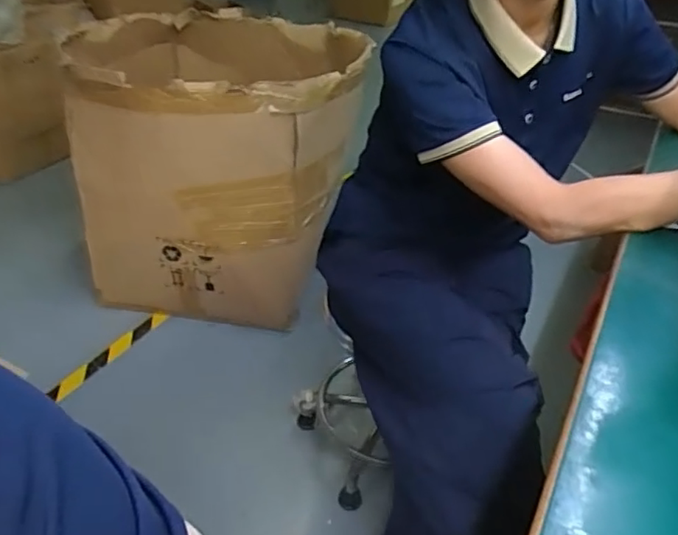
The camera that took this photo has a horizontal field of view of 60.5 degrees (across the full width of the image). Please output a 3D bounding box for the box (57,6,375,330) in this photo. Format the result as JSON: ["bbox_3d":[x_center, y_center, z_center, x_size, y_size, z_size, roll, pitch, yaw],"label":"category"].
[{"bbox_3d":[-0.315,-0.310,1.661,0.738,0.621,0.695,0,35,-5],"label":"box"}]

